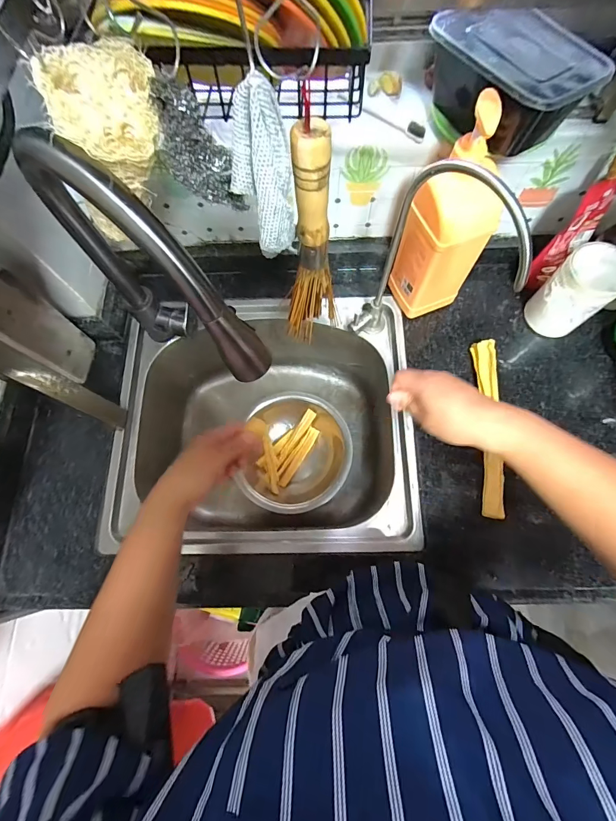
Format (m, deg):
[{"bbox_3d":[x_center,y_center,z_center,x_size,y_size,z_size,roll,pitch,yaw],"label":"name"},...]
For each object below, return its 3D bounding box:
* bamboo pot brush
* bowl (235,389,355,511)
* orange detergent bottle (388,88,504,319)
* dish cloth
[{"bbox_3d":[0.003,-0.149,0.359,0.037,0.253,0.053,35,77,11],"label":"bamboo pot brush"},{"bbox_3d":[-0.019,0.085,0.719,0.196,0.098,0.225,9,74,4],"label":"bowl"},{"bbox_3d":[0.186,-0.237,0.484,0.088,0.287,0.073,-21,73,-5],"label":"orange detergent bottle"},{"bbox_3d":[-0.032,-0.166,0.257,0.041,0.103,0.022,-11,39,-2],"label":"dish cloth"}]

